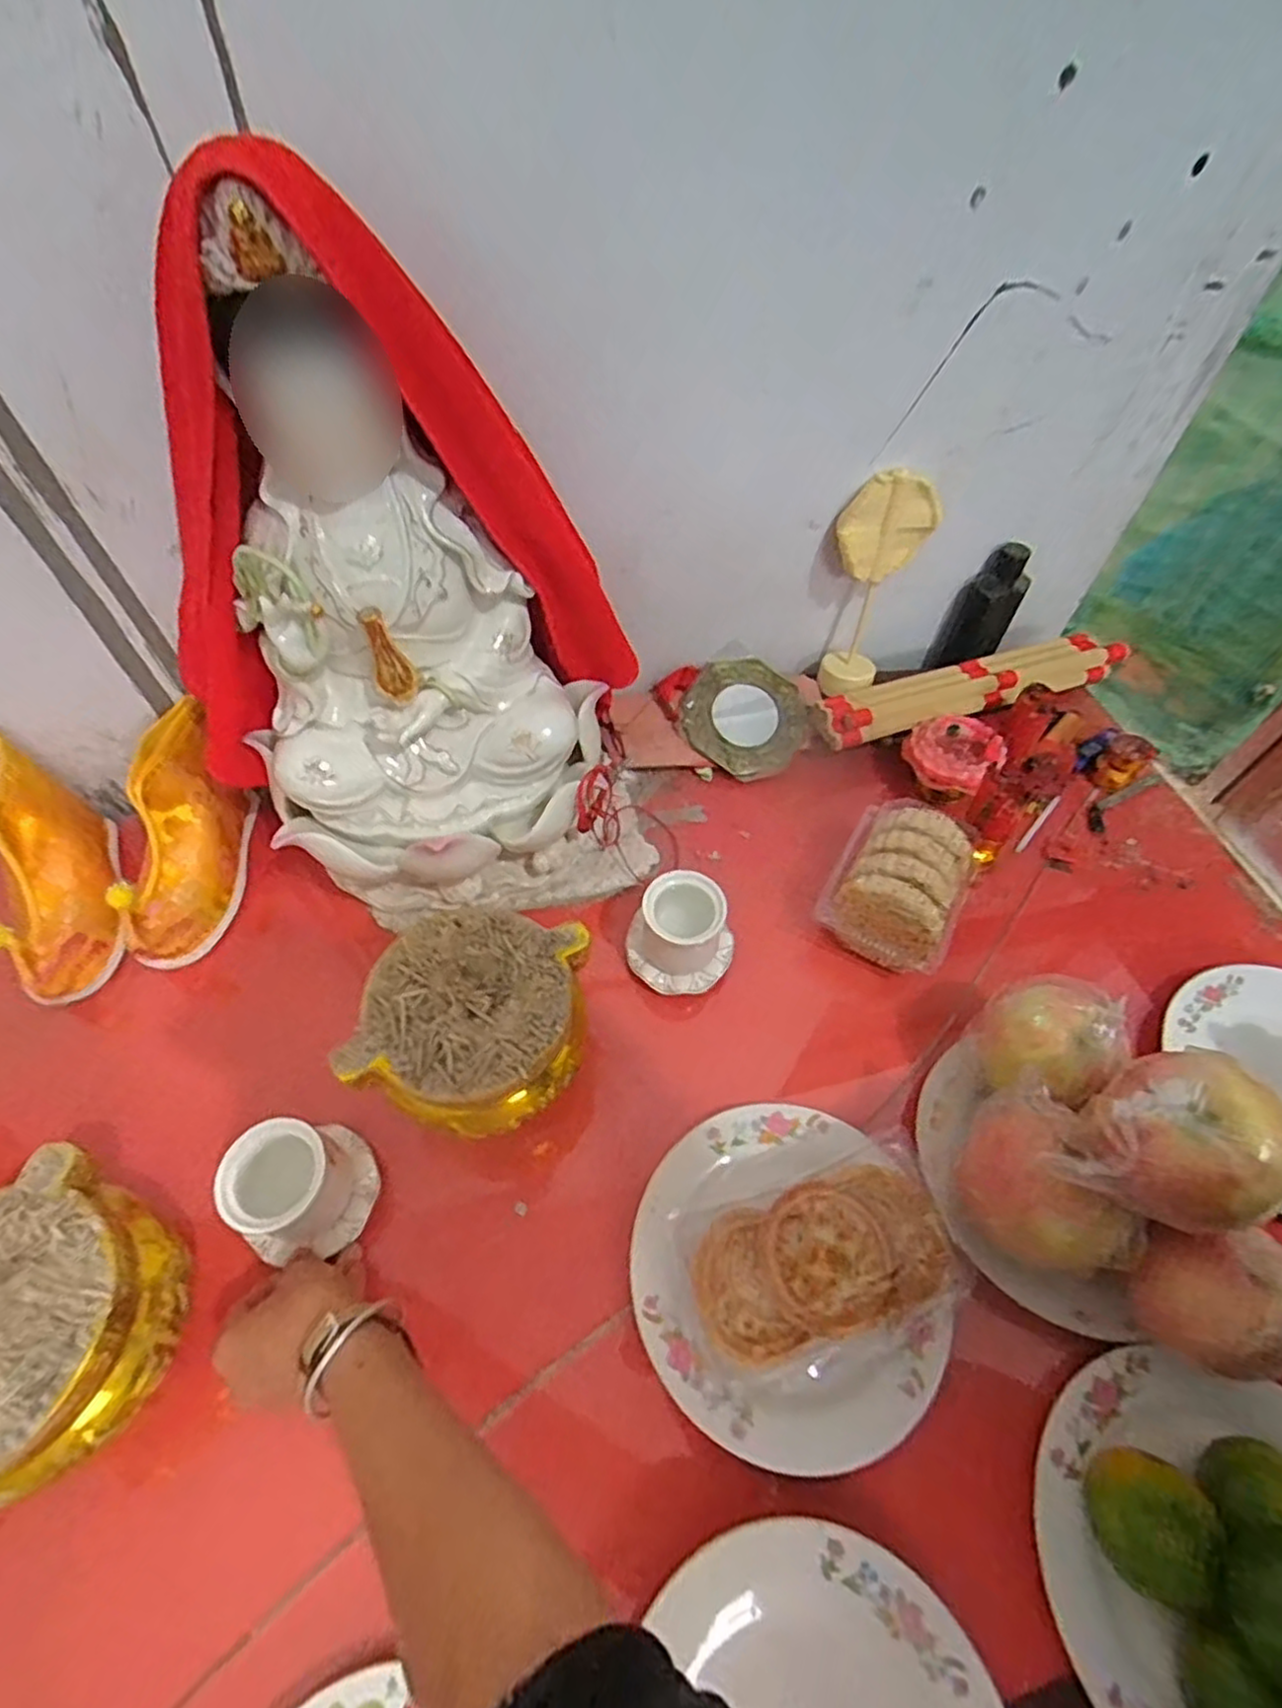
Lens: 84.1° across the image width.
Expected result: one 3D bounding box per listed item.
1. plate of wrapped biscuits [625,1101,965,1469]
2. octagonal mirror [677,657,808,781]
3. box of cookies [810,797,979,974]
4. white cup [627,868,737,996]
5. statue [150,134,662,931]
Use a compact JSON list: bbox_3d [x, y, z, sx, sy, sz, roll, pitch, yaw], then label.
[{"bbox_3d":[0.088,0.250,0.435,0.184,0.063,0.192,0,56,0],"label":"plate of wrapped biscuits"},{"bbox_3d":[0.105,-0.140,0.719,0.122,0.013,0.115,33,81,-2],"label":"octagonal mirror"},{"bbox_3d":[0.215,0.029,0.598,0.104,0.085,0.126,26,59,16],"label":"box of cookies"},{"bbox_3d":[0.032,0.064,0.568,0.083,0.076,0.069,-6,56,-5],"label":"white cup"},{"bbox_3d":[-0.155,-0.132,0.481,0.317,0.426,0.167,-14,57,-10],"label":"statue"}]

